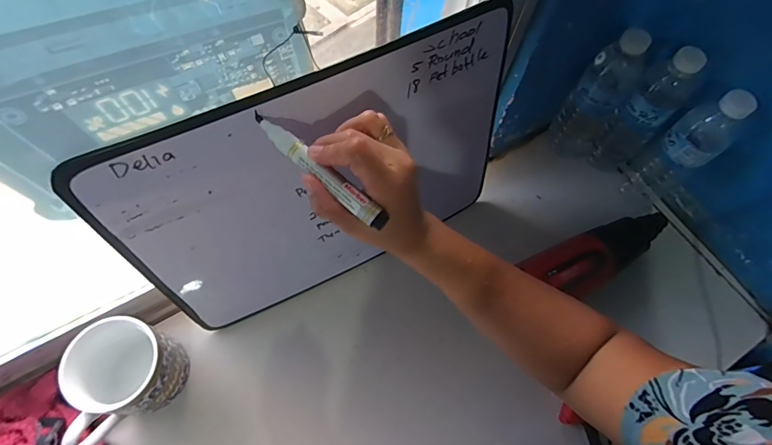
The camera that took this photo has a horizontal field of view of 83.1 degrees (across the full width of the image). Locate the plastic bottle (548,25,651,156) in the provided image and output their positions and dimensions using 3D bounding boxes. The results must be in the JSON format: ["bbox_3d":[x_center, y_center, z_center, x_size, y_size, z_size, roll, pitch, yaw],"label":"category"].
[{"bbox_3d":[0.290,-0.169,0.592,0.071,0.205,0.058,37,69,12],"label":"plastic bottle"}]

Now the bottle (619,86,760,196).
[{"bbox_3d":[0.373,-0.092,0.556,0.058,0.205,0.066,-36,73,-17],"label":"bottle"}]

